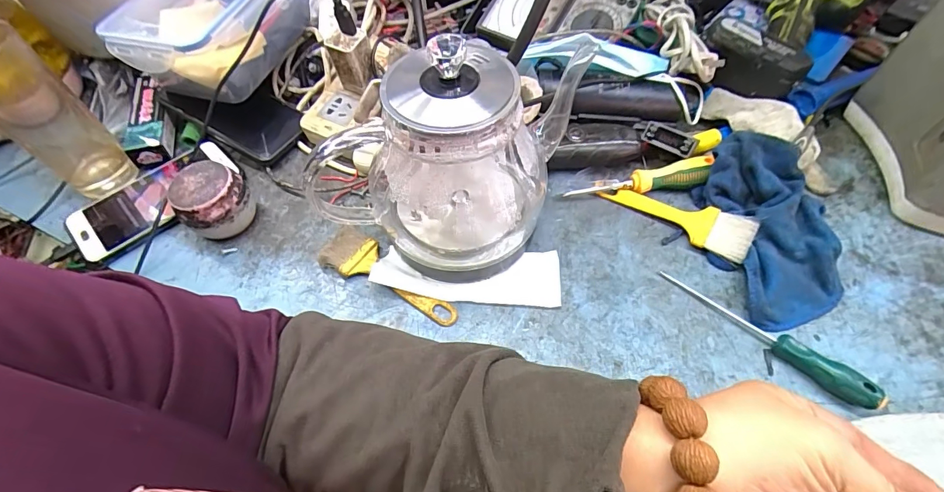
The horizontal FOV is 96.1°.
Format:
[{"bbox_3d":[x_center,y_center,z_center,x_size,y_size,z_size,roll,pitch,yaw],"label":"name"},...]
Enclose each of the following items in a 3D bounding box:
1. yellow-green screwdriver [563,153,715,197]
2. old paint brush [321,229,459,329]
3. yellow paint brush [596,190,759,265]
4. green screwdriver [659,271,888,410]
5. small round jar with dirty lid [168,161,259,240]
[{"bbox_3d":[0.166,-0.061,0.414,0.139,0.032,0.026,-9,55,-4],"label":"yellow-green screwdriver"},{"bbox_3d":[-0.071,0.024,0.379,0.139,0.016,0.040,22,59,17],"label":"old paint brush"},{"bbox_3d":[0.191,-0.030,0.400,0.132,0.022,0.042,32,62,22],"label":"yellow paint brush"},{"bbox_3d":[0.227,0.066,0.332,0.016,0.022,0.162,-38,62,-22],"label":"green screwdriver"},{"bbox_3d":[-0.243,-0.039,0.400,0.063,0.058,0.062,-39,63,-23],"label":"small round jar with dirty lid"}]

